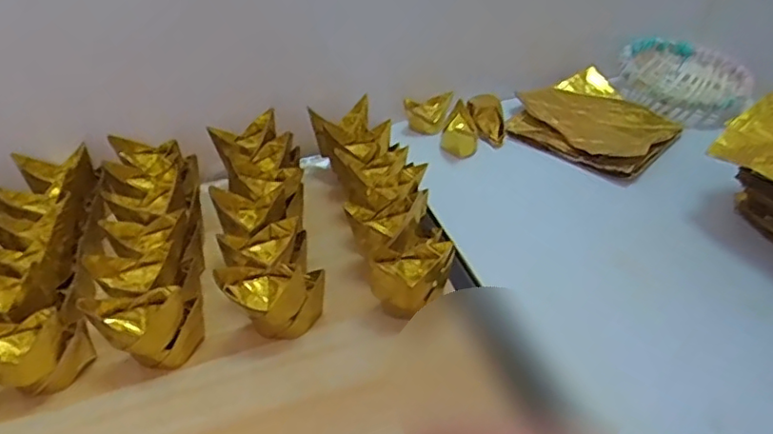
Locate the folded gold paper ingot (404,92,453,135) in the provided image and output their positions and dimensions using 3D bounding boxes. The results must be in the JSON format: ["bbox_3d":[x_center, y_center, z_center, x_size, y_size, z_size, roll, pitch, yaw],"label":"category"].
[{"bbox_3d":[0.040,-0.103,0.603,0.039,0.033,0.034,19,45,22],"label":"folded gold paper ingot"}]

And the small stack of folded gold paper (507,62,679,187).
[{"bbox_3d":[0.203,-0.094,0.595,0.143,0.029,0.128,30,50,31],"label":"small stack of folded gold paper"}]

